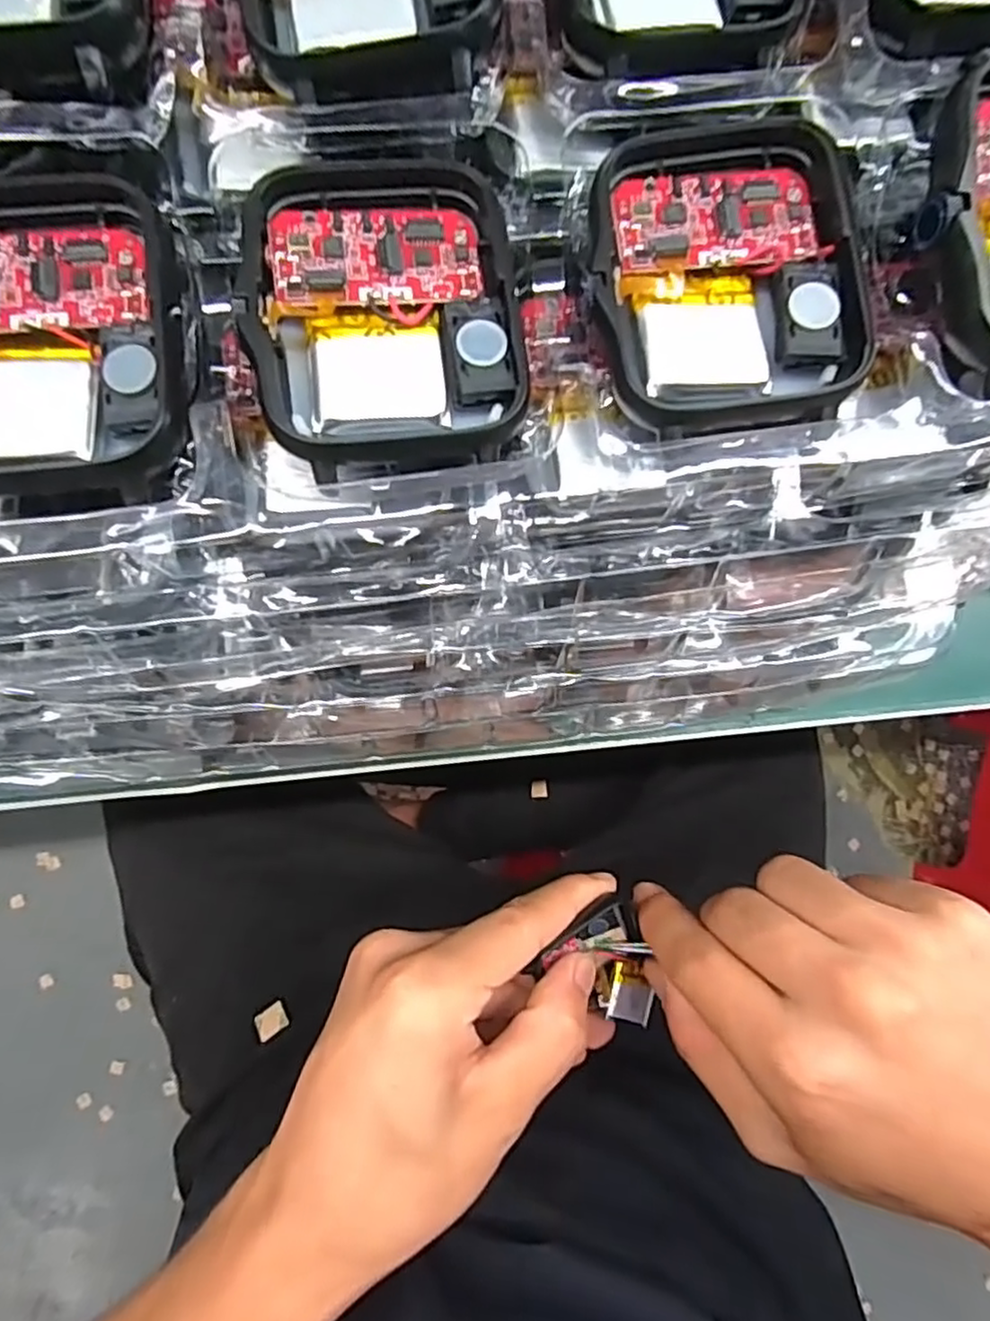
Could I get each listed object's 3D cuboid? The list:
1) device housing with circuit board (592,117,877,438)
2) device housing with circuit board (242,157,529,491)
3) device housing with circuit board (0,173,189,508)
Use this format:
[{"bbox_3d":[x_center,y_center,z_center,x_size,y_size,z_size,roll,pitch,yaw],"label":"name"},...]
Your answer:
[{"bbox_3d":[0.034,-0.057,0.098,0.038,0.005,0.046,-7,87,-6],"label":"device housing with circuit board"},{"bbox_3d":[-0.016,-0.051,0.096,0.037,0.005,0.045,-5,87,-6],"label":"device housing with circuit board"},{"bbox_3d":[-0.063,-0.044,0.090,0.037,0.008,0.049,-9,87,-6],"label":"device housing with circuit board"}]

